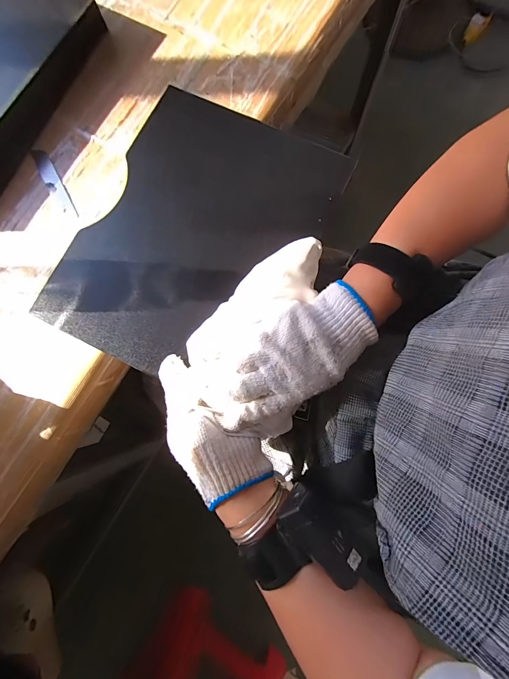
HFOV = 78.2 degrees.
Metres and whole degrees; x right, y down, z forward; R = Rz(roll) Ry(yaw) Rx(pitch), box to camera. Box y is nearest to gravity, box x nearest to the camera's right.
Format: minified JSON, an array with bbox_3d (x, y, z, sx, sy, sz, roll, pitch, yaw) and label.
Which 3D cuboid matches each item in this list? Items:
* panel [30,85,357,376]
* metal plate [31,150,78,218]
[{"bbox_3d":[-0.063,-0.112,0.328,0.225,0.006,0.296,27,81,7],"label":"panel"},{"bbox_3d":[-0.228,-0.177,0.355,0.018,0.004,0.098,-29,80,-3],"label":"metal plate"}]

